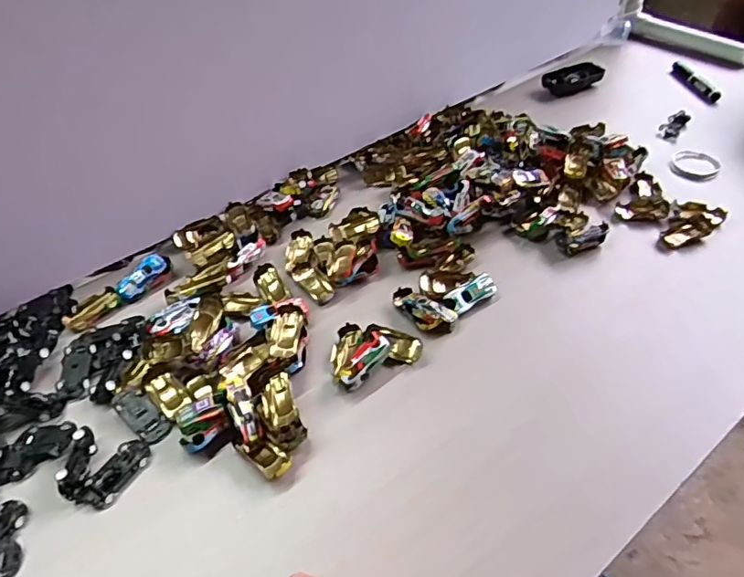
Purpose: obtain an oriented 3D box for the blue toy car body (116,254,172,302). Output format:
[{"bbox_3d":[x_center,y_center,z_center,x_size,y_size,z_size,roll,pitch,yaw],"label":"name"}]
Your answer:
[{"bbox_3d":[-0.272,-0.015,0.655,0.032,0.017,0.067,21,51,22],"label":"blue toy car body"}]

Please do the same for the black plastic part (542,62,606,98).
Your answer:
[{"bbox_3d":[0.357,-0.368,0.957,0.112,0.039,0.041,-12,49,7],"label":"black plastic part"}]

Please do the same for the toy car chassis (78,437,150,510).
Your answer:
[{"bbox_3d":[-0.229,0.164,0.490,0.030,0.011,0.067,20,50,22],"label":"toy car chassis"}]

